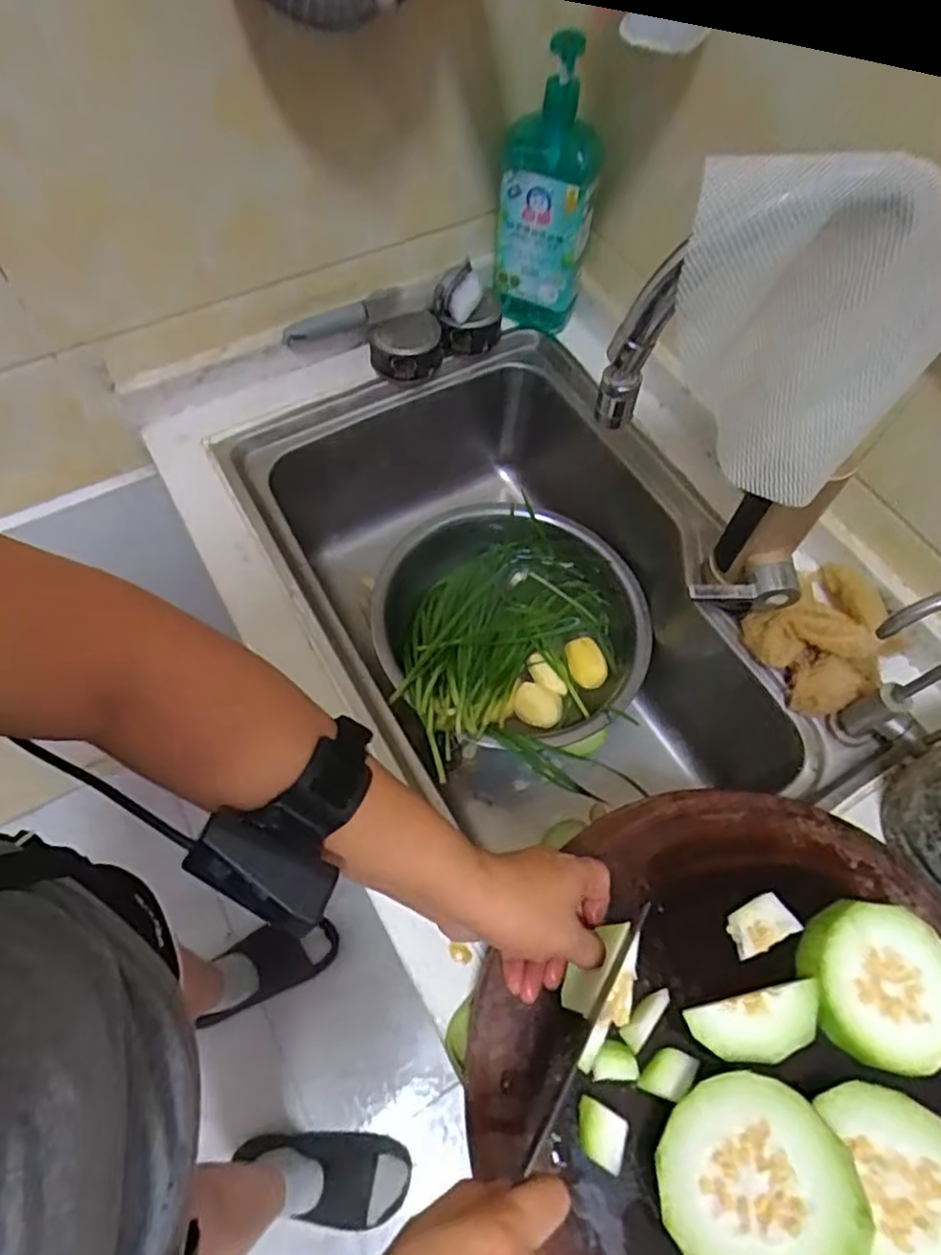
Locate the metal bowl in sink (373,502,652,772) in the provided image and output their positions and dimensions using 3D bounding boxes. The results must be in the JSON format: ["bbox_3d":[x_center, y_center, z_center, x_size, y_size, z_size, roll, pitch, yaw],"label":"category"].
[{"bbox_3d":[0.054,-0.004,0.806,0.305,0.111,0.307,1,63,-2],"label":"metal bowl in sink"}]

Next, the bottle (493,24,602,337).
[{"bbox_3d":[0.083,-0.470,0.748,0.100,0.287,0.084,3,63,-2],"label":"bottle"}]

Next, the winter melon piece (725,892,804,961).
[{"bbox_3d":[0.201,0.208,0.470,0.039,0.026,0.029,-27,67,-16],"label":"winter melon piece"}]

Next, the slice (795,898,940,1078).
[{"bbox_3d":[0.275,0.239,0.452,0.101,0.022,0.098,7,63,1],"label":"slice"}]

